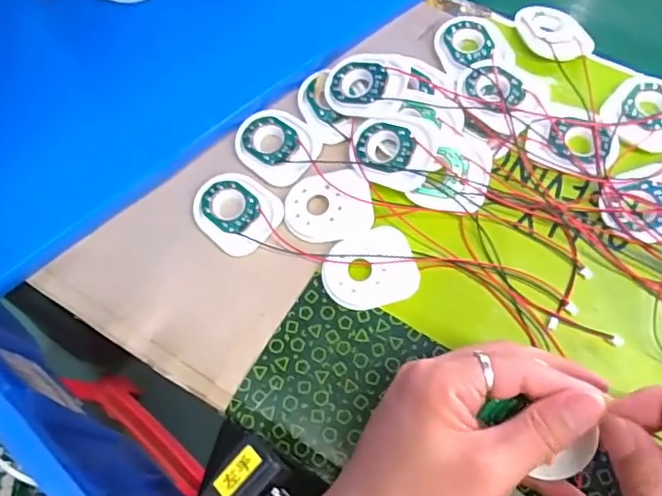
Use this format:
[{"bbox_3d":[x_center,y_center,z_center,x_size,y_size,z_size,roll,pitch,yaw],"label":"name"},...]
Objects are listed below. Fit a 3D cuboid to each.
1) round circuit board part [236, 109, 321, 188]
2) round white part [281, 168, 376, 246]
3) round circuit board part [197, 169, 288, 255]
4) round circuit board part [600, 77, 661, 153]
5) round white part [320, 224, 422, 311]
[{"bbox_3d":[-0.037,-0.072,0.386,0.058,0.005,0.049,41,74,17],"label":"round circuit board part"},{"bbox_3d":[-0.001,-0.027,0.365,0.057,0.007,0.047,-6,67,-1],"label":"round white part"},{"bbox_3d":[-0.063,-0.026,0.372,0.059,0.004,0.049,38,73,16],"label":"round circuit board part"},{"bbox_3d":[0.208,-0.090,0.371,0.048,0.004,0.057,37,73,16],"label":"round circuit board part"},{"bbox_3d":[0.024,0.013,0.349,0.056,0.007,0.047,-19,68,-6],"label":"round white part"}]

